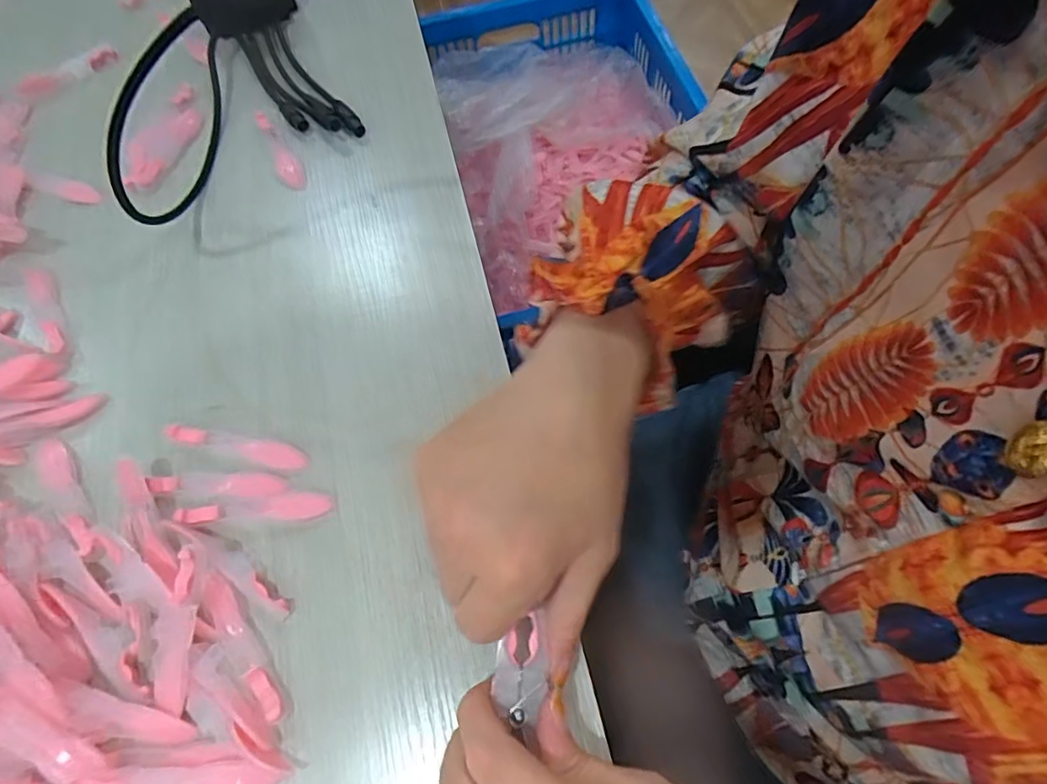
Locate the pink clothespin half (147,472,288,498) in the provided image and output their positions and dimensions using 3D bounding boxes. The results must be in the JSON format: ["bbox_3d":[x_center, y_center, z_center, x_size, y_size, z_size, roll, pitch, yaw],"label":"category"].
[{"bbox_3d":[-0.159,0.047,0.295,0.074,0.004,0.013,1,64,1],"label":"pink clothespin half"}]

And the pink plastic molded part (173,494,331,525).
[{"bbox_3d":[-0.136,0.060,0.288,0.077,0.004,0.013,-6,64,-3],"label":"pink plastic molded part"}]

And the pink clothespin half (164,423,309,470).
[{"bbox_3d":[-0.154,0.029,0.307,0.081,0.004,0.014,10,64,5],"label":"pink clothespin half"}]

